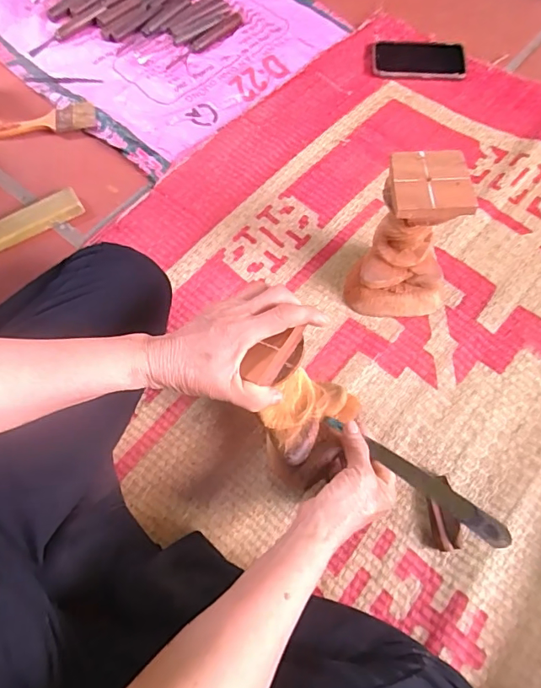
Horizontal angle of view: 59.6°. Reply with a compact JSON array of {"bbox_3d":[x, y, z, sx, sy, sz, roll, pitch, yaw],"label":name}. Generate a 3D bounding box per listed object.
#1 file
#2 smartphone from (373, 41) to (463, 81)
[{"bbox_3d":[0.136,0.126,0.456,0.192,0.006,0.021,34,94,23],"label":"file"},{"bbox_3d":[0.245,-0.467,0.775,0.147,0.006,0.084,1,66,4],"label":"smartphone"}]

